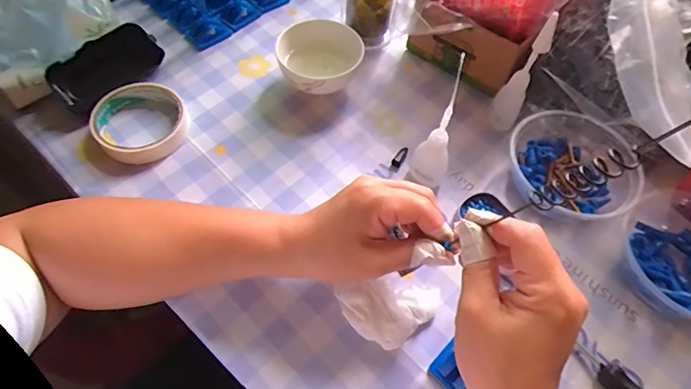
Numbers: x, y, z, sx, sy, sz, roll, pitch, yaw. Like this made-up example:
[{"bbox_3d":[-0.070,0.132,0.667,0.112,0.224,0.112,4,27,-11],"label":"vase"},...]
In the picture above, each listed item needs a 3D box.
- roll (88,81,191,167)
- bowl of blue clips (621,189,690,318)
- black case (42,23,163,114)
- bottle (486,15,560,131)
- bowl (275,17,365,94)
[{"bbox_3d":[-0.199,-0.070,0.432,0.085,0.024,0.085,0,60,-1],"label":"roll"},{"bbox_3d":[0.284,0.050,0.371,0.104,0.040,0.112,0,60,-1],"label":"bowl of blue clips"},{"bbox_3d":[-0.241,-0.128,0.452,0.108,0.039,0.045,-39,67,-21],"label":"black case"},{"bbox_3d":[0.165,-0.109,0.421,0.027,0.125,0.034,24,62,13],"label":"bottle"},{"bbox_3d":[-0.028,-0.137,0.461,0.085,0.049,0.083,0,60,-1],"label":"bowl"}]

